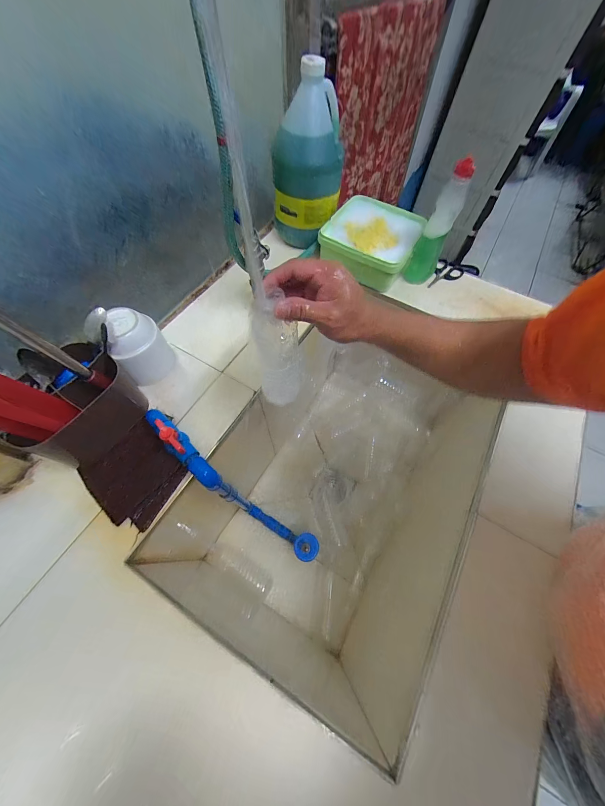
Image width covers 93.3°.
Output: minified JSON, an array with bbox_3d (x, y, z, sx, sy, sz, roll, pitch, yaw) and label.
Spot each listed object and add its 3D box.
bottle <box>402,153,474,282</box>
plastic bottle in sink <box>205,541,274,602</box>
[{"bbox_3d":[0.270,-0.350,0.574,0.085,0.221,0.047,-30,67,-16],"label":"bottle"},{"bbox_3d":[-0.145,0.386,0.675,0.168,0.065,0.065,28,65,13],"label":"plastic bottle in sink"}]

